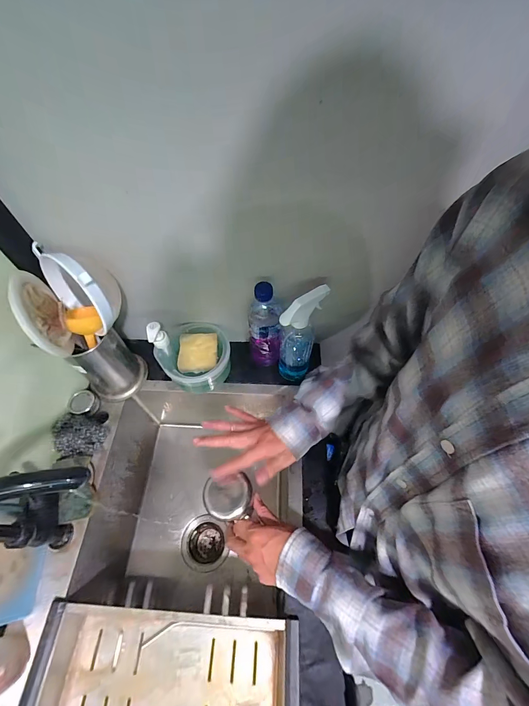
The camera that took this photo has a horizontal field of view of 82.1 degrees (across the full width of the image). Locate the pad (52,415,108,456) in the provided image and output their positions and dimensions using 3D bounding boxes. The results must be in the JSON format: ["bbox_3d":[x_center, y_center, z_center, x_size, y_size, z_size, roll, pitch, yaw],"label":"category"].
[{"bbox_3d":[-0.357,0.152,0.578,0.087,0.050,0.075,31,64,19],"label":"pad"}]

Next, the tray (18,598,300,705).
[{"bbox_3d":[-0.142,0.502,0.437,0.377,0.077,0.210,2,58,3],"label":"tray"}]

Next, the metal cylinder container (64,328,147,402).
[{"bbox_3d":[-0.327,0.010,0.617,0.114,0.159,0.115,38,66,22],"label":"metal cylinder container"}]

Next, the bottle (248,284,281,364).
[{"bbox_3d":[0.001,-0.053,0.610,0.063,0.230,0.069,2,58,3],"label":"bottle"}]

